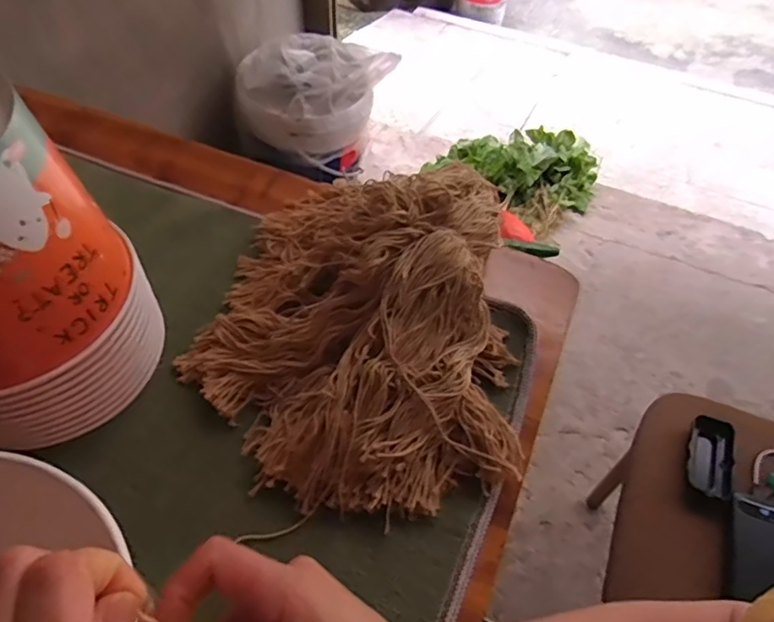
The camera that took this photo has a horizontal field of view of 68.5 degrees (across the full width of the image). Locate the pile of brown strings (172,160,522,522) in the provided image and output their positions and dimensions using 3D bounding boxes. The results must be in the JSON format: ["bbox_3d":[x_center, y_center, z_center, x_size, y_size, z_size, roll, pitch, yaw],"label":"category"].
[{"bbox_3d":[-0.023,-0.012,0.432,0.242,0.087,0.297,5,53,0],"label":"pile of brown strings"}]

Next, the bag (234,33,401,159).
[{"bbox_3d":[-0.160,-0.474,1.241,0.330,0.181,0.232,7,53,2],"label":"bag"}]

